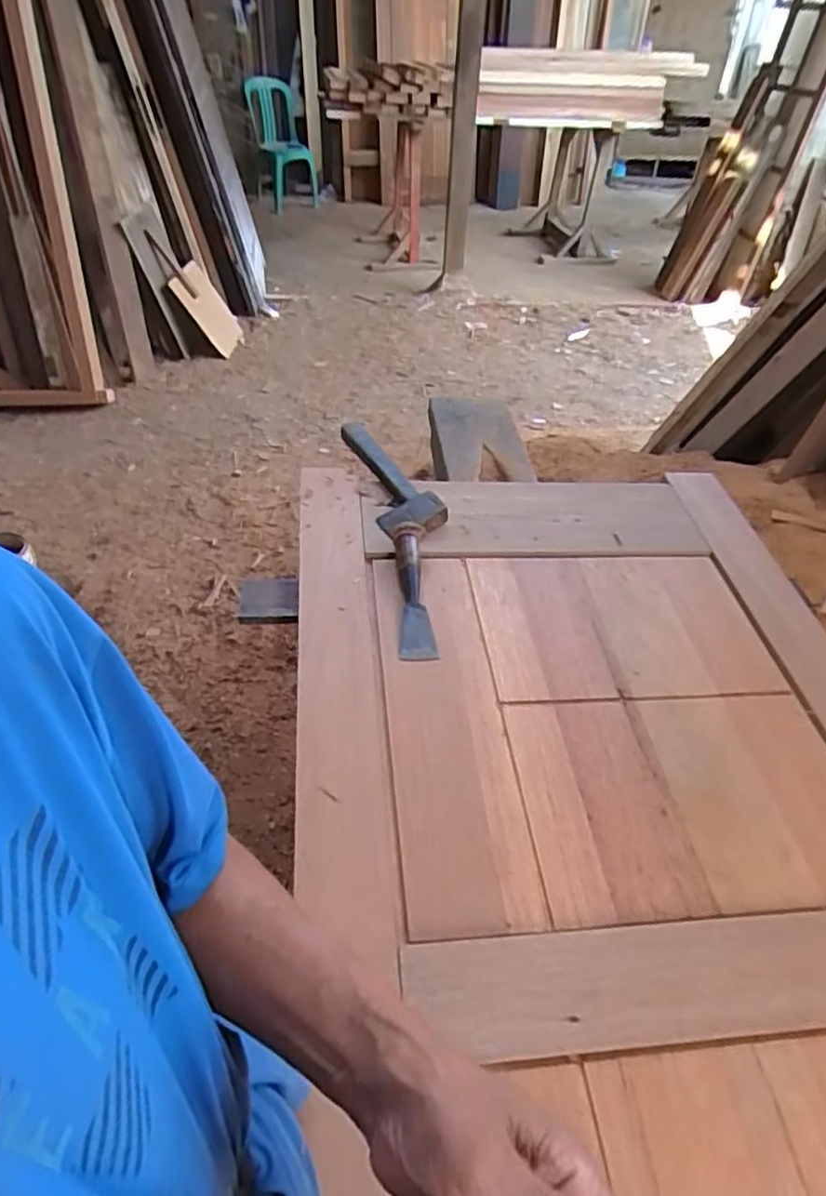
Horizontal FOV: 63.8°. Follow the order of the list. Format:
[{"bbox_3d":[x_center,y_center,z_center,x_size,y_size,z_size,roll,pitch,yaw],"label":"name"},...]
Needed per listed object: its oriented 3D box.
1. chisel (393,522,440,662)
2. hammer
[{"bbox_3d":[-0.001,-0.012,1.020,0.051,0.030,0.243,-1,60,-6],"label":"chisel"},{"bbox_3d":[-0.048,-0.220,1.195,0.110,0.036,0.314,-16,47,-18],"label":"hammer"}]

